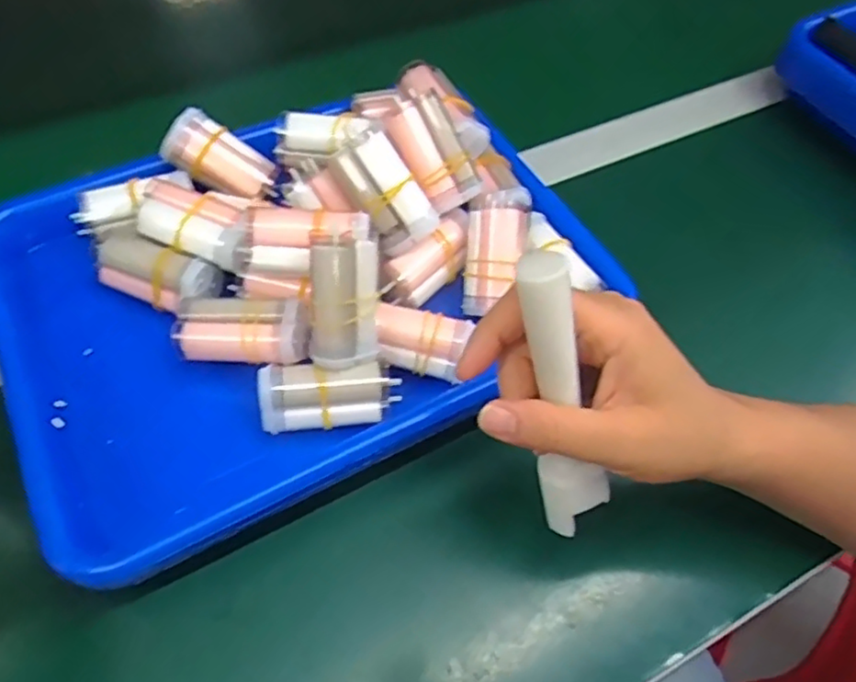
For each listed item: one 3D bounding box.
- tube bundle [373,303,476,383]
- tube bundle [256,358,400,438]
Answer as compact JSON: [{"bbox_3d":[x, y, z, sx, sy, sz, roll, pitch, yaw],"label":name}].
[{"bbox_3d":[-0.004,0.000,0.355,0.056,0.026,0.025,15,57,7],"label":"tube bundle"},{"bbox_3d":[-0.050,0.028,0.335,0.068,0.027,0.025,-7,57,-8],"label":"tube bundle"}]

